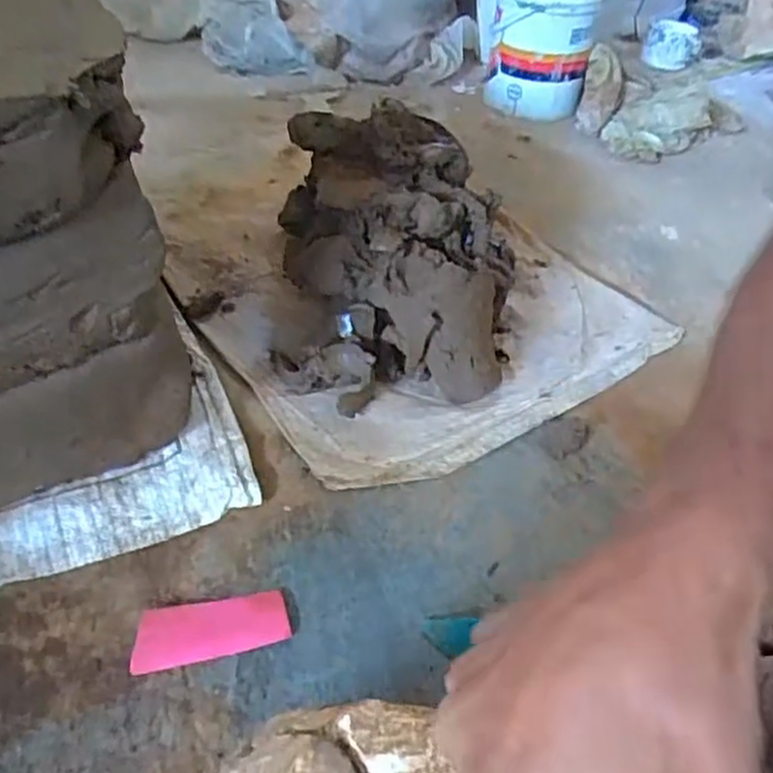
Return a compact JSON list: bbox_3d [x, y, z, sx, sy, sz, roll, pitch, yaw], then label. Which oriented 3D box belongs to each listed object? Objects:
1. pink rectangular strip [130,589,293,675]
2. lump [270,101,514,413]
[{"bbox_3d":[-0.129,0.177,0.534,0.110,0.009,0.044,-9,45,-15],"label":"pink rectangular strip"},{"bbox_3d":[0.008,-0.145,0.756,0.220,0.188,0.270,5,43,0],"label":"lump"}]

